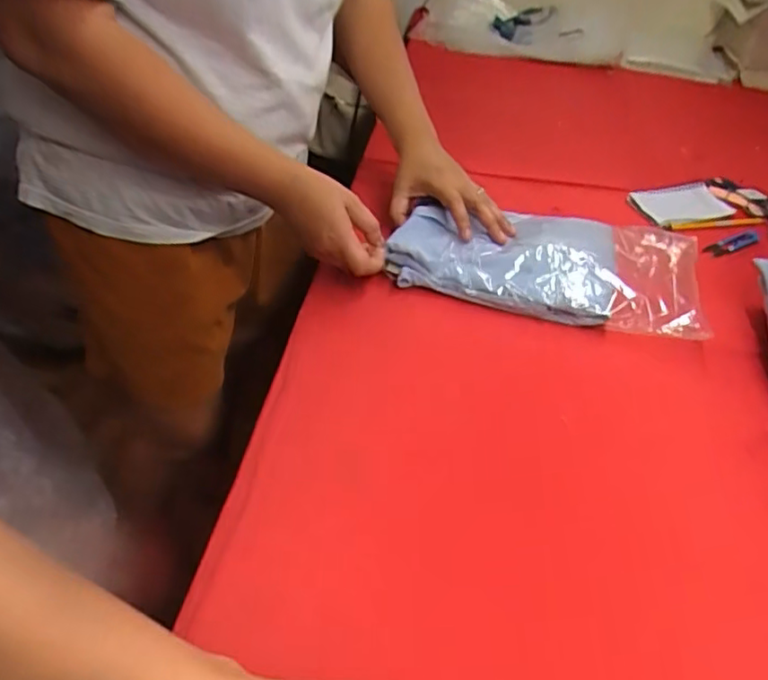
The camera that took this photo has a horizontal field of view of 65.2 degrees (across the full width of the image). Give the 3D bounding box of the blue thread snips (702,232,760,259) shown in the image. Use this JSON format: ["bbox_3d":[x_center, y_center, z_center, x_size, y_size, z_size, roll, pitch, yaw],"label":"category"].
[{"bbox_3d":[0.472,-0.131,0.817,0.123,0.009,0.021,-18,46,-25],"label":"blue thread snips"}]

